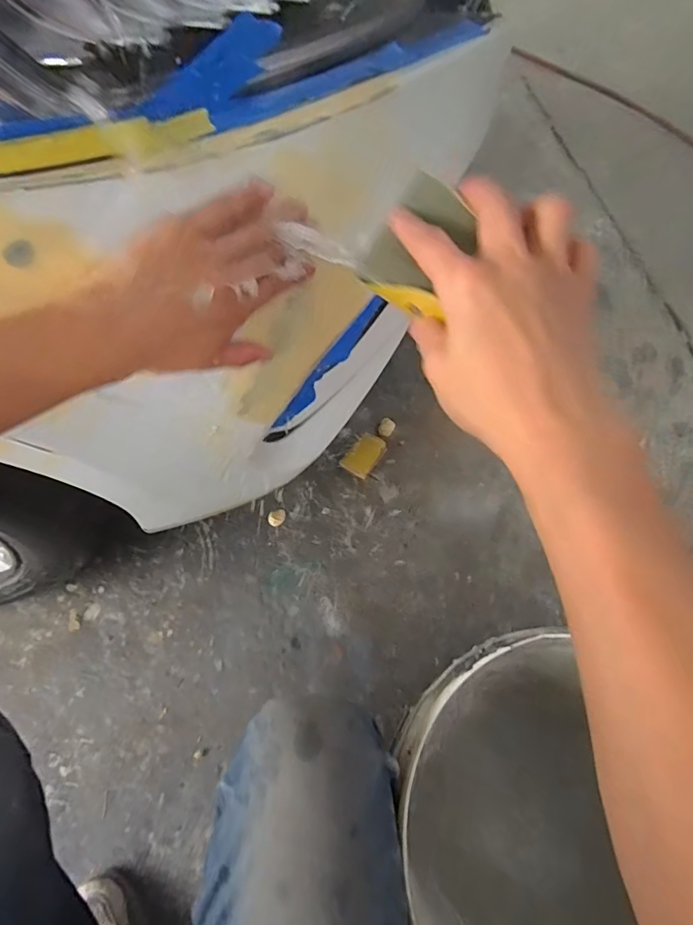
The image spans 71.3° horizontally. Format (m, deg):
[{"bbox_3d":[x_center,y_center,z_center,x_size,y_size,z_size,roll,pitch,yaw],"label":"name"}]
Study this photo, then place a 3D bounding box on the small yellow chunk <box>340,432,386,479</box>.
[{"bbox_3d":[0.034,-0.013,0.887,0.057,0.021,0.082,32,70,15],"label":"small yellow chunk"}]

